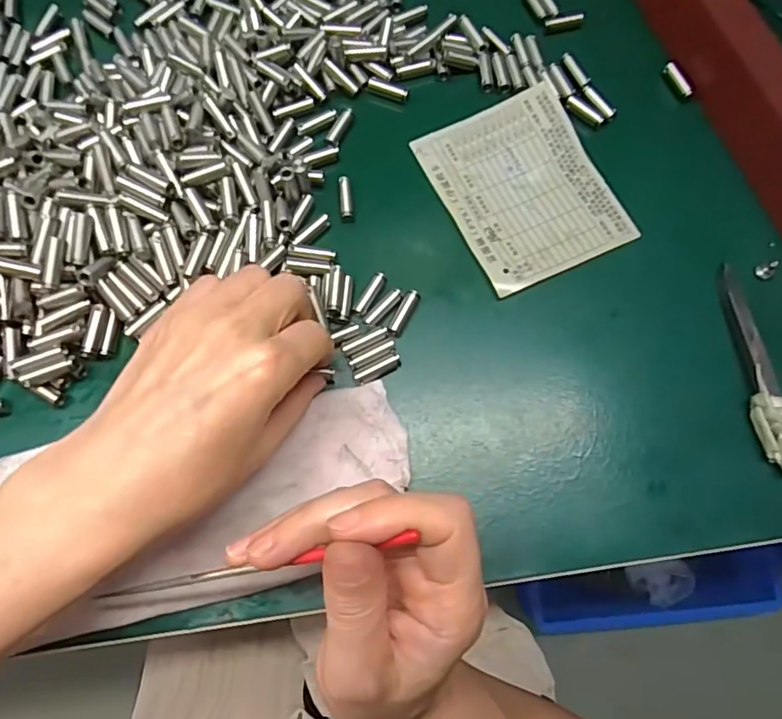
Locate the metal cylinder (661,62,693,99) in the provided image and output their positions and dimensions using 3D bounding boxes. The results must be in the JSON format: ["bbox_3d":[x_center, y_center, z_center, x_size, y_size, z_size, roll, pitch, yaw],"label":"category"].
[{"bbox_3d":[0.169,-0.166,0.316,0.006,0.006,0.025,-22,77,-9],"label":"metal cylinder"}]

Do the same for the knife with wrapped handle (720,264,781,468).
[{"bbox_3d":[0.178,0.003,0.262,0.016,0.016,0.103,-9,75,-5],"label":"knife with wrapped handle"}]

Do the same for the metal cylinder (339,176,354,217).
[{"bbox_3d":[-0.025,-0.090,0.295,0.007,0.005,0.024,-5,75,-4],"label":"metal cylinder"}]

